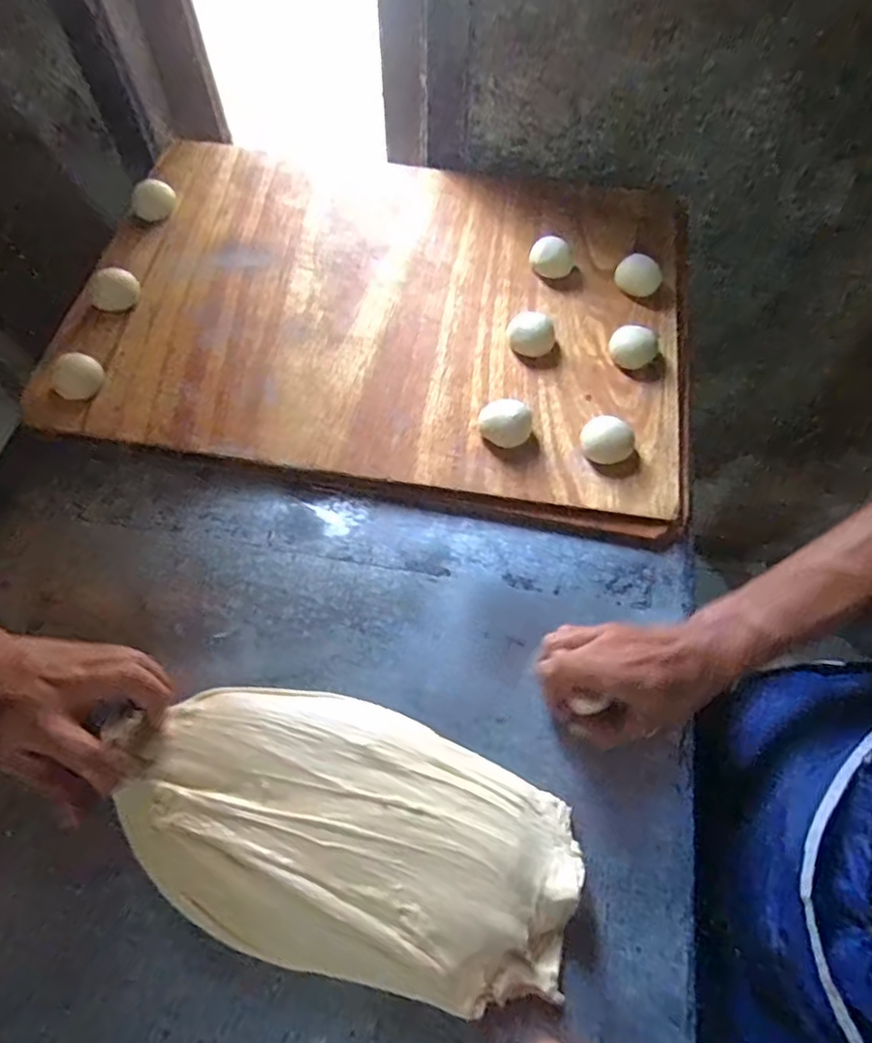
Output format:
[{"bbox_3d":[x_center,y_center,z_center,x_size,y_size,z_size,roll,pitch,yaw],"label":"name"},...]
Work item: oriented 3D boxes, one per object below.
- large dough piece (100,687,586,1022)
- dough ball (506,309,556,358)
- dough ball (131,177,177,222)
[{"bbox_3d":[-0.066,0.203,0.408,0.312,0.030,0.154,13,65,7],"label":"large dough piece"},{"bbox_3d":[0.090,-0.179,0.583,0.042,0.027,0.042,0,64,0],"label":"dough ball"},{"bbox_3d":[-0.308,-0.351,0.669,0.042,0.026,0.043,0,64,0],"label":"dough ball"}]

